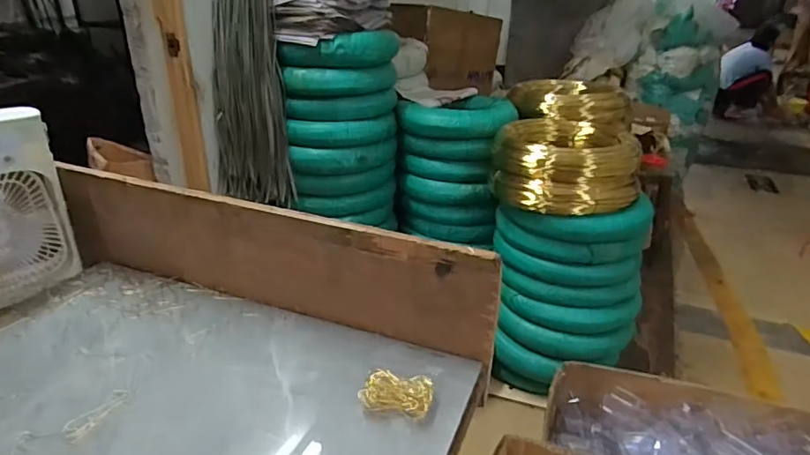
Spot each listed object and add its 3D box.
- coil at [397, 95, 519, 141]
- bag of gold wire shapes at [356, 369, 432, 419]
[{"bbox_3d":[0.221,-0.388,1.862,0.341,0.090,0.394,22,33,36],"label":"coil"},{"bbox_3d":[-0.009,0.176,0.557,0.073,0.029,0.042,5,25,7],"label":"bag of gold wire shapes"}]

